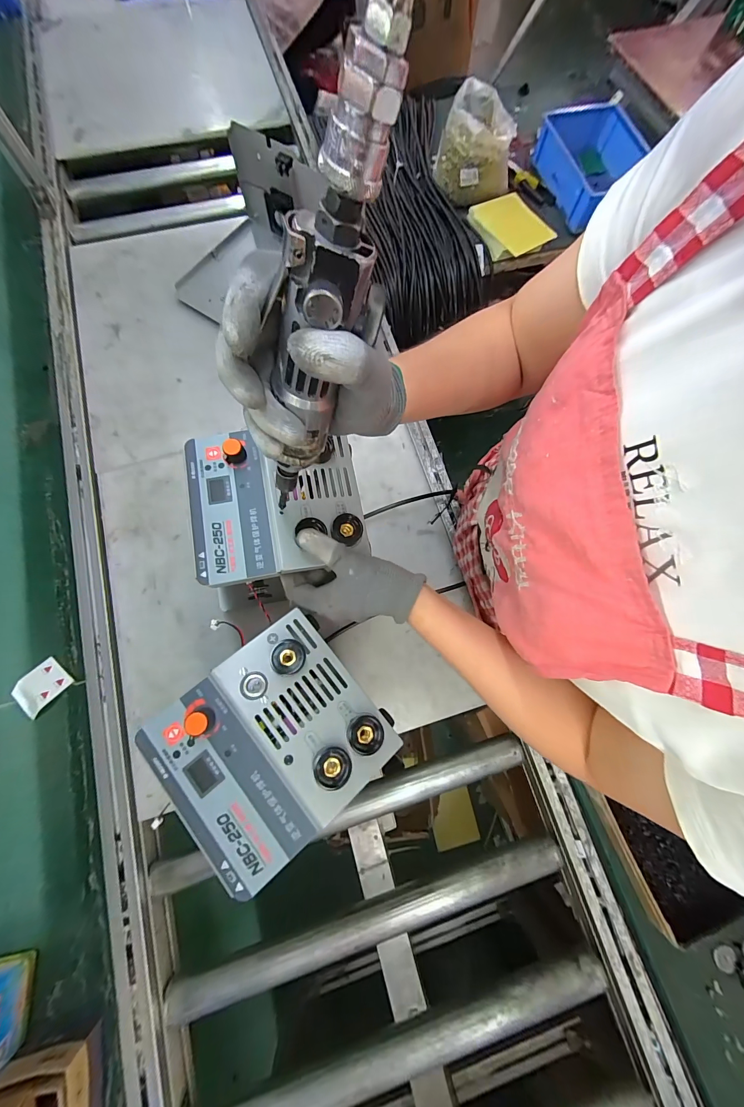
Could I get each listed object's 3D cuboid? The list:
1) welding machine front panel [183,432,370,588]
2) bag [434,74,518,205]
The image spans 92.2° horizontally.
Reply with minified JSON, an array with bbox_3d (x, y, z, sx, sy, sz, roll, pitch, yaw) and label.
[{"bbox_3d":[-0.096,-0.056,0.355,0.163,0.031,0.152,-11,76,-5],"label":"welding machine front panel"},{"bbox_3d":[0.238,-0.944,0.833,0.157,0.133,0.164,-9,75,-4],"label":"bag"}]

